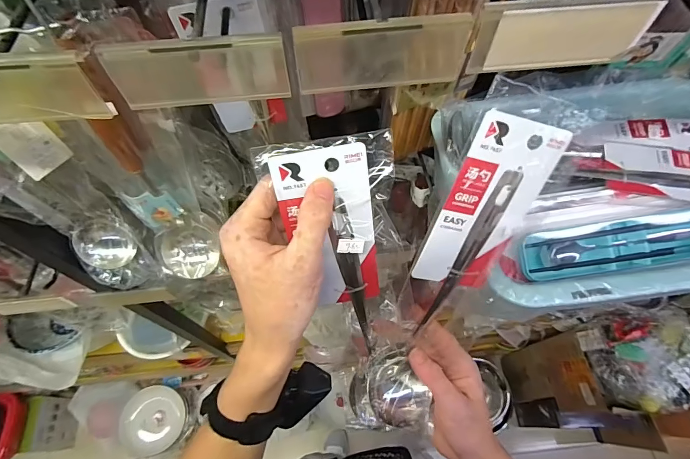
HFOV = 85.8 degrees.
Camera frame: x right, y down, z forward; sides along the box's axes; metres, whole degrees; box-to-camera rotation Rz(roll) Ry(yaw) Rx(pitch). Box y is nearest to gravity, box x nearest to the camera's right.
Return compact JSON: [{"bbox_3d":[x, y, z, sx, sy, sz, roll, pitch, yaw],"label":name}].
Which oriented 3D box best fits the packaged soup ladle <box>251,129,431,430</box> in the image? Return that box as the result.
[{"bbox_3d":[0.016,0.067,0.330,0.087,0.304,0.050,-20,29,-11],"label":"packaged soup ladle"}]

